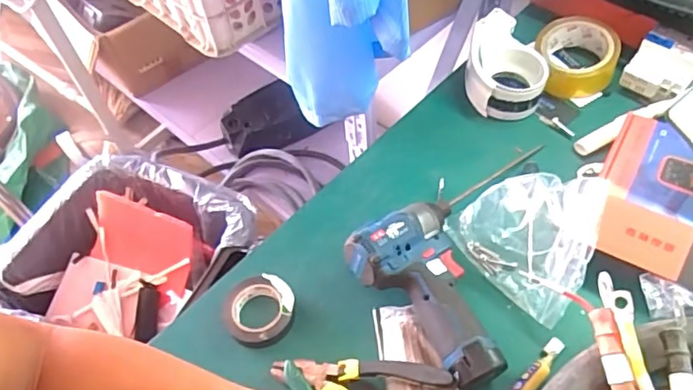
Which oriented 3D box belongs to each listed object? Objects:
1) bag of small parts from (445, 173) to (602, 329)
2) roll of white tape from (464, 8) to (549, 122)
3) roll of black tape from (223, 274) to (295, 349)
[{"bbox_3d":[0.191,0.035,0.580,0.114,0.084,0.144,-34,58,-19],"label":"bag of small parts"},{"bbox_3d":[0.203,-0.168,0.736,0.093,0.059,0.139,2,54,6],"label":"roll of white tape"},{"bbox_3d":[-0.087,0.117,0.572,0.070,0.020,0.066,-2,54,3],"label":"roll of black tape"}]

